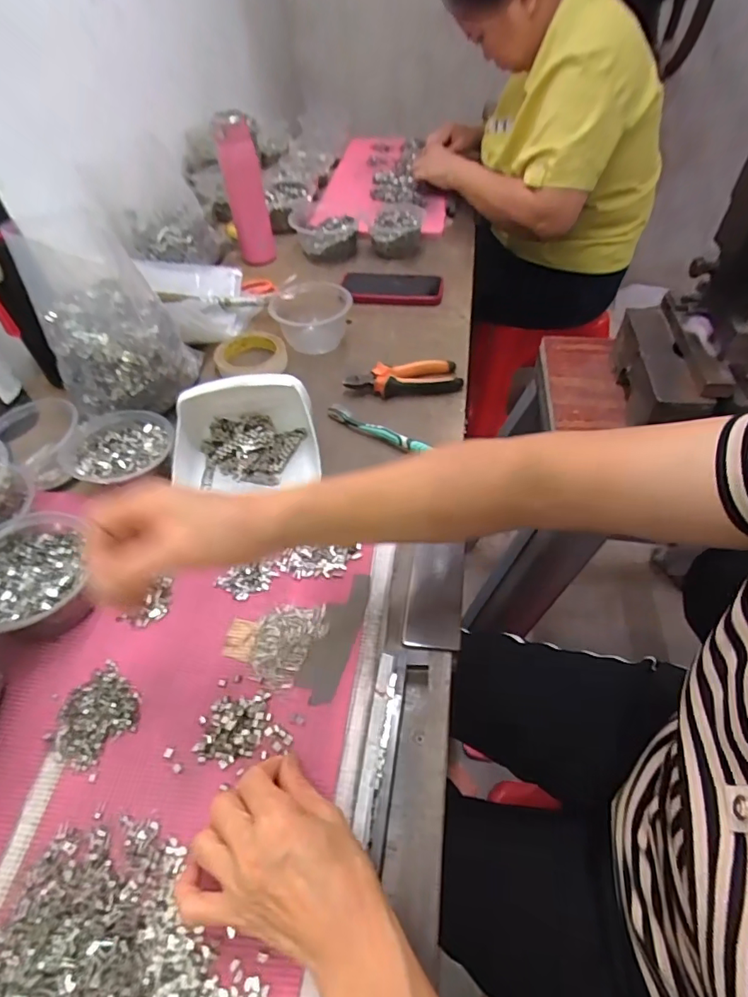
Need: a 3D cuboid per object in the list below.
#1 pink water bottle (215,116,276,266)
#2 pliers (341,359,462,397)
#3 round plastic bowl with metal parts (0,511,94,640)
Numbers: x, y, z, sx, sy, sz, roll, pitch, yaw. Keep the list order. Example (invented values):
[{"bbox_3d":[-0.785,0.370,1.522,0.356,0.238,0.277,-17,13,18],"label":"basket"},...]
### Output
[{"bbox_3d":[-0.223,-0.526,0.881,0.068,0.202,0.063,-11,50,-6],"label":"pink water bottle"},{"bbox_3d":[0.037,-0.158,0.664,0.147,0.030,0.050,-4,50,-3],"label":"pliers"},{"bbox_3d":[-0.306,0.076,0.450,0.116,0.058,0.116,-1,50,1],"label":"round plastic bowl with metal parts"}]

